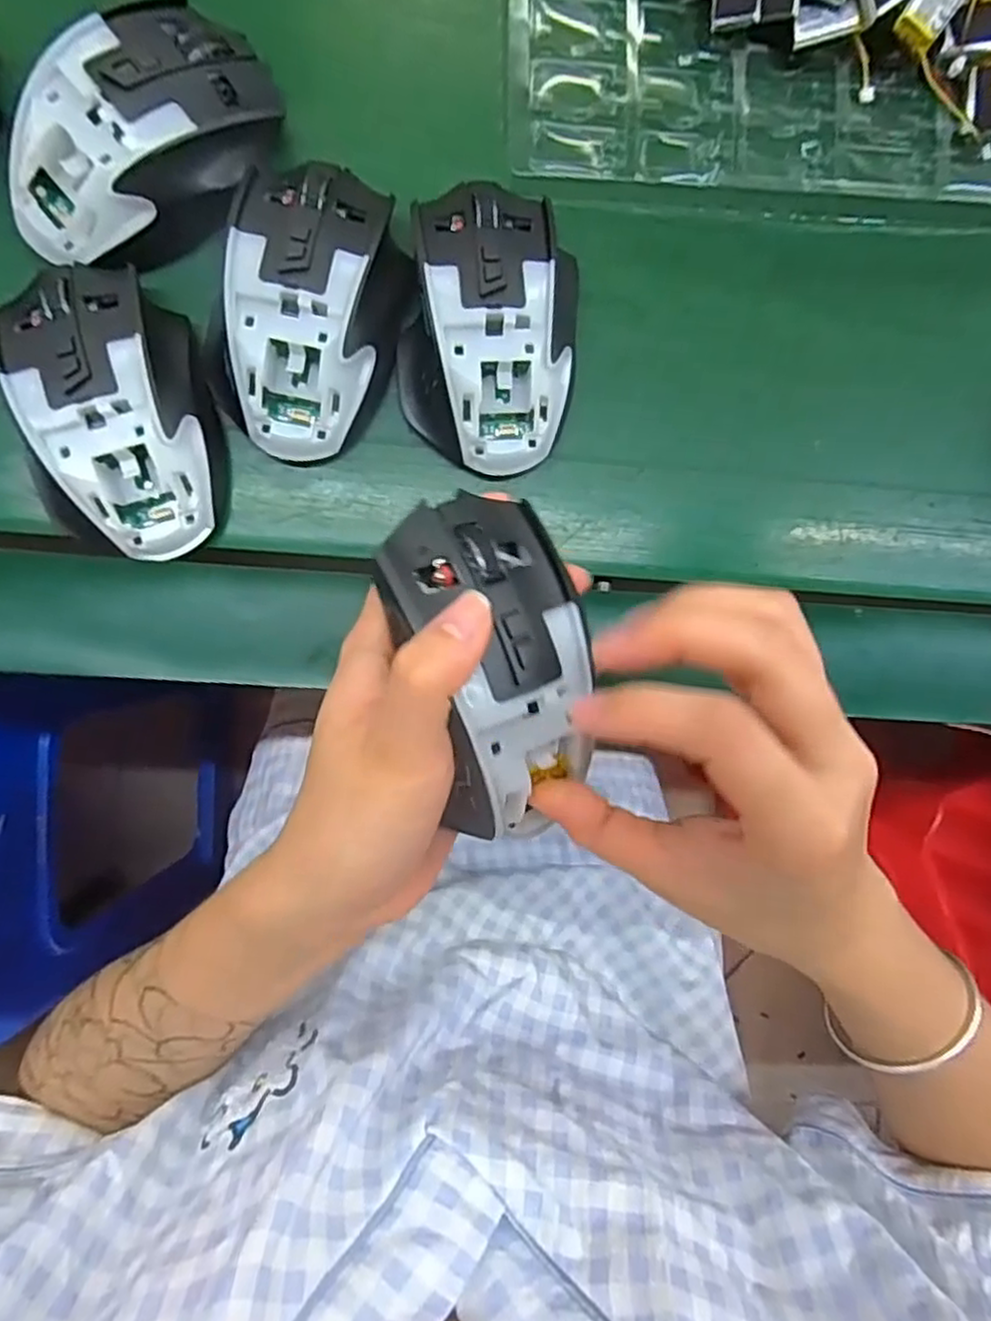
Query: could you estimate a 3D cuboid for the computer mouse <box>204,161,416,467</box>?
[{"bbox_3d":[-0.072,-0.142,0.279,0.068,0.035,0.113,9,89,-5],"label":"computer mouse"}]

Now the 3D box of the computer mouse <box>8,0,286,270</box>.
[{"bbox_3d":[-0.140,-0.207,0.275,0.063,0.035,0.111,37,86,-4],"label":"computer mouse"}]

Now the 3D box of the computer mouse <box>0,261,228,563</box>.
[{"bbox_3d":[-0.150,-0.100,0.272,0.067,0.033,0.115,-14,91,-5],"label":"computer mouse"}]

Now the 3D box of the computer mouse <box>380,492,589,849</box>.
[{"bbox_3d":[0.003,0.000,0.218,0.056,0.031,0.105,-19,91,-5],"label":"computer mouse"}]

